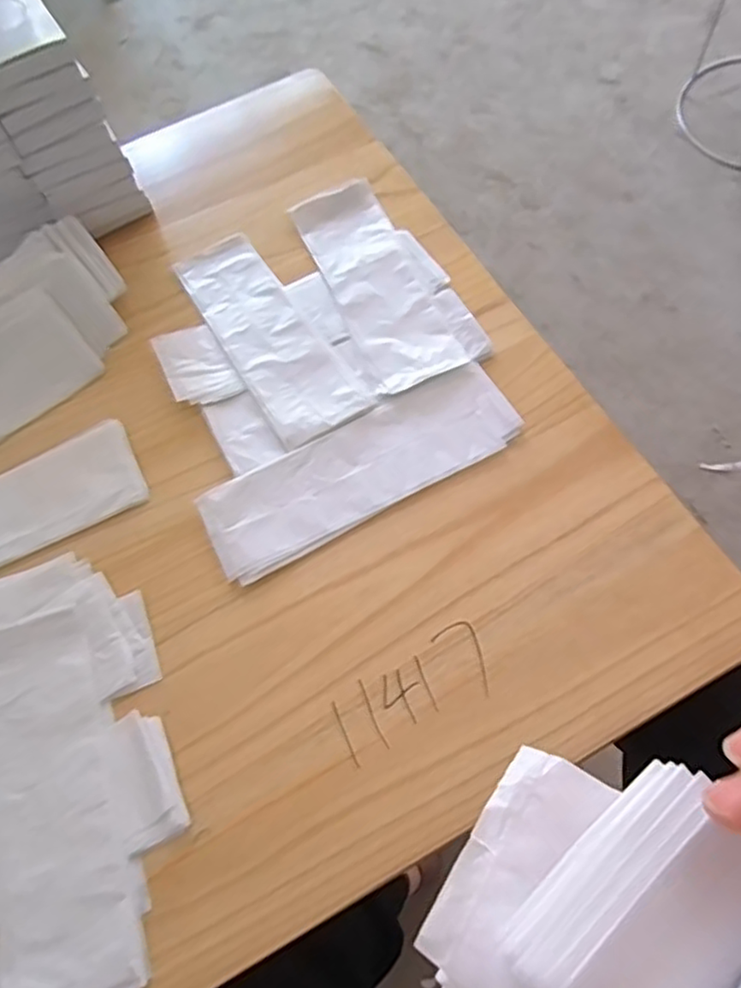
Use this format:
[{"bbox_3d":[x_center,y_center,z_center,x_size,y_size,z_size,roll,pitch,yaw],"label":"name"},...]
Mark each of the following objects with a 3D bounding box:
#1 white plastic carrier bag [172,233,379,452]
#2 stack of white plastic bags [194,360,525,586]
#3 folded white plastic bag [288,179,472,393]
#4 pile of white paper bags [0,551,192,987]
[{"bbox_3d":[-0.095,-0.148,0.619,0.083,0.006,0.241,-32,69,-10],"label":"white plastic carrier bag"},{"bbox_3d":[-0.008,-0.023,0.559,0.263,0.009,0.085,-28,68,-9],"label":"stack of white plastic bags"},{"bbox_3d":[0.004,-0.200,0.636,0.083,0.009,0.240,-23,68,-6],"label":"folded white plastic bag"},{"bbox_3d":[-0.262,0.206,0.468,0.248,0.014,0.290,-23,68,-6],"label":"pile of white paper bags"}]

